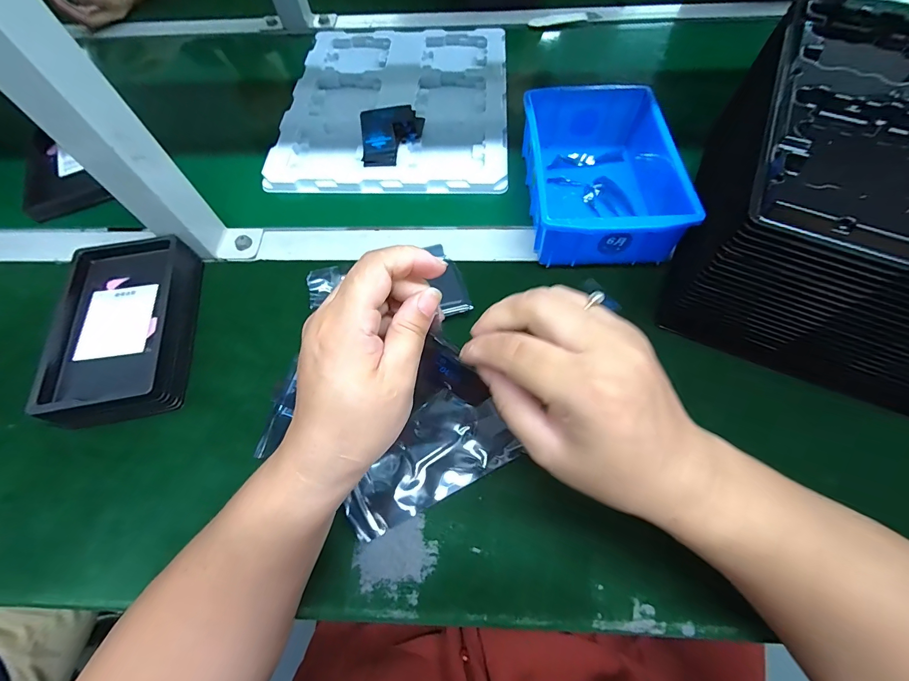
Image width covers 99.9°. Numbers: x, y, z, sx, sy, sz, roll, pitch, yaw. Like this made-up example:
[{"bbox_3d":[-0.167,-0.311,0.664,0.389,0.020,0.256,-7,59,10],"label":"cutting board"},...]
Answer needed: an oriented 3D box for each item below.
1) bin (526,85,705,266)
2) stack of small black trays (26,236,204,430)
[{"bbox_3d":[0.141,-0.169,0.381,0.129,0.058,0.200,-1,63,3],"label":"bin"},{"bbox_3d":[-0.284,-0.012,0.337,0.100,0.040,0.171,-12,63,-3],"label":"stack of small black trays"}]

